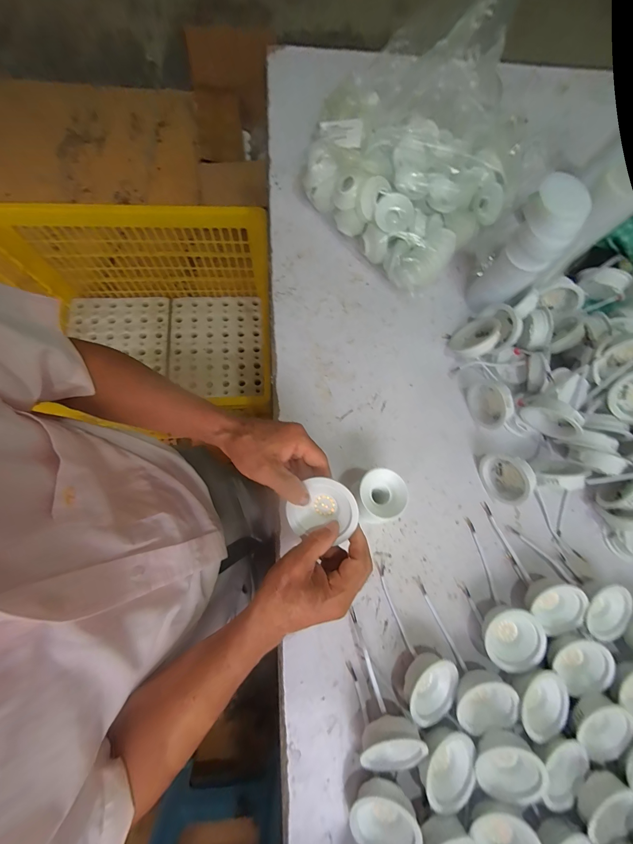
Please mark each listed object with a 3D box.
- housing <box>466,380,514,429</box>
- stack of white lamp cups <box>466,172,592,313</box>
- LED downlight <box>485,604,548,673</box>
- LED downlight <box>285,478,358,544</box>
[{"bbox_3d":[0.247,-0.024,0.439,0.025,0.063,0.067,-8,77,-6],"label":"housing"},{"bbox_3d":[0.281,-0.227,0.435,0.075,0.182,0.065,41,76,7],"label":"stack of white lamp cups"},{"bbox_3d":[0.238,0.265,0.380,0.070,0.037,0.072,-43,82,-13],"label":"LED downlight"},{"bbox_3d":[0.006,0.085,0.320,0.068,0.028,0.068,-12,100,12],"label":"LED downlight"}]

